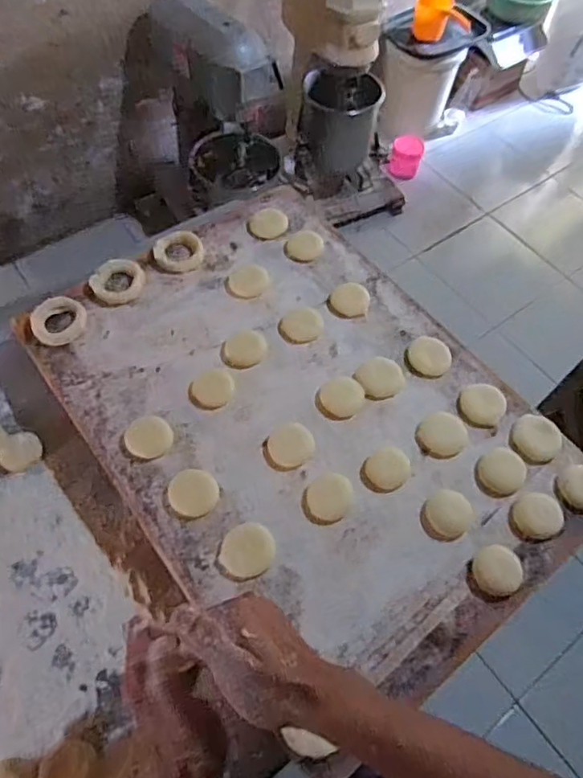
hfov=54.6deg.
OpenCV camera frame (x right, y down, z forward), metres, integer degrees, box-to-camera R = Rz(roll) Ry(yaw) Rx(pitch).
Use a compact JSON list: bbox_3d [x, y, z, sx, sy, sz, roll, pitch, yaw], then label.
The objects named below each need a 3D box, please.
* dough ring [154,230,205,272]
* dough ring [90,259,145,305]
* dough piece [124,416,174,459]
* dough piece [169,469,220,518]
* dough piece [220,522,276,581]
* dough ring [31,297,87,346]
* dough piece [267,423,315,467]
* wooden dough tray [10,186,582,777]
[{"bbox_3d":[-0.144,-0.176,0.723,0.061,0.011,0.064,2,59,-3],"label":"dough ring"},{"bbox_3d":[-0.212,-0.133,0.692,0.058,0.010,0.065,28,61,13],"label":"dough ring"},{"bbox_3d":[-0.149,0.049,0.592,0.048,0.004,0.048,2,59,-3],"label":"dough piece"},{"bbox_3d":[-0.097,0.103,0.561,0.048,0.012,0.043,-12,61,-11],"label":"dough piece"},{"bbox_3d":[-0.041,0.153,0.537,0.051,0.008,0.047,2,59,-3],"label":"dough piece"},{"bbox_3d":[-0.270,-0.080,0.658,0.060,0.013,0.059,2,59,-3],"label":"dough ring"},{"bbox_3d":[0.000,0.059,0.595,0.047,0.006,0.046,2,59,-3],"label":"dough piece"},{"bbox_3d":[0.012,0.011,0.626,0.411,0.020,0.571,-32,66,-21],"label":"wooden dough tray"}]

